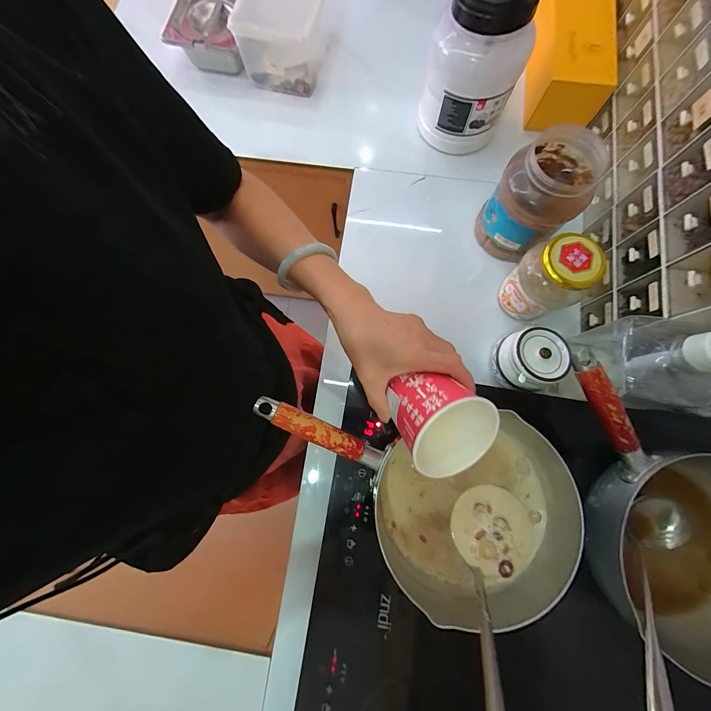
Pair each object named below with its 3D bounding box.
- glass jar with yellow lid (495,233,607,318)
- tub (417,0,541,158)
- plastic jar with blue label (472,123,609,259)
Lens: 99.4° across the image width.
[{"bbox_3d":[0.298,-0.115,0.473,0.084,0.134,0.095,-31,80,-6],"label":"glass jar with yellow lid"},{"bbox_3d":[0.206,-0.507,0.519,0.147,0.216,0.167,18,79,4],"label":"tub"},{"bbox_3d":[0.291,-0.258,0.495,0.119,0.164,0.127,0,79,0],"label":"plastic jar with blue label"}]

